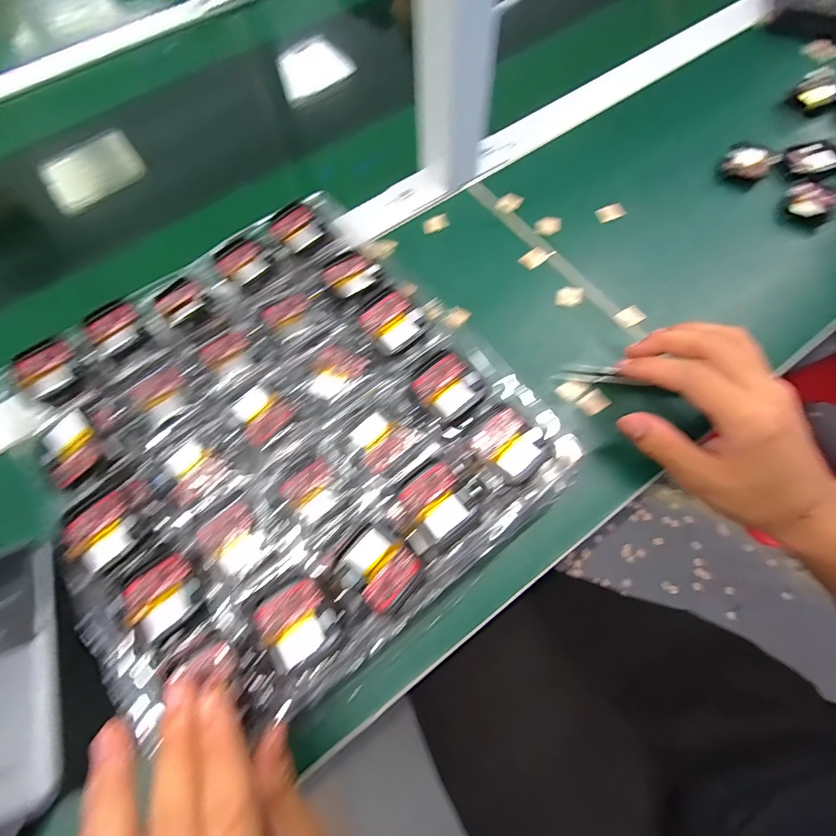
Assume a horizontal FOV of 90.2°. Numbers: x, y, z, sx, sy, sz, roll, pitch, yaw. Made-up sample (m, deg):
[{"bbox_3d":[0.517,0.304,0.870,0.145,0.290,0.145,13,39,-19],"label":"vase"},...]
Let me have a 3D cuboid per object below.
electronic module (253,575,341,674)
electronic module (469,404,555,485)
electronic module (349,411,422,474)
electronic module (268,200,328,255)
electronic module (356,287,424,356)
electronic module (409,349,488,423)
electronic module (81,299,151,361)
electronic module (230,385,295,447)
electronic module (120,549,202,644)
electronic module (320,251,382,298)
[{"bbox_3d":[-0.062,0.105,0.213,0.034,0.010,0.038,-35,71,-13],"label":"electronic module"},{"bbox_3d":[0.053,0.014,0.239,0.034,0.004,0.041,-42,72,-15],"label":"electronic module"},{"bbox_3d":[-0.022,0.012,0.254,0.035,0.011,0.035,-40,72,-14],"label":"electronic module"},{"bbox_3d":[-0.090,-0.141,0.309,0.034,0.010,0.037,-36,71,-13],"label":"electronic module"},{"bbox_3d":[-0.017,-0.064,0.272,0.037,0.009,0.042,-38,71,-14],"label":"electronic module"},{"bbox_3d":[0.018,-0.020,0.253,0.035,0.008,0.040,-35,71,-13],"label":"electronic module"},{"bbox_3d":[-0.201,-0.056,0.281,0.032,0.014,0.045,-34,71,-13],"label":"electronic module"},{"bbox_3d":[-0.100,-0.003,0.265,0.036,0.006,0.032,41,74,16],"label":"electronic module"},{"bbox_3d":[-0.134,0.092,0.218,0.033,0.005,0.036,-32,65,-27],"label":"electronic module"},{"bbox_3d":[-0.047,-0.100,0.290,0.034,0.007,0.033,-40,72,-14],"label":"electronic module"}]

